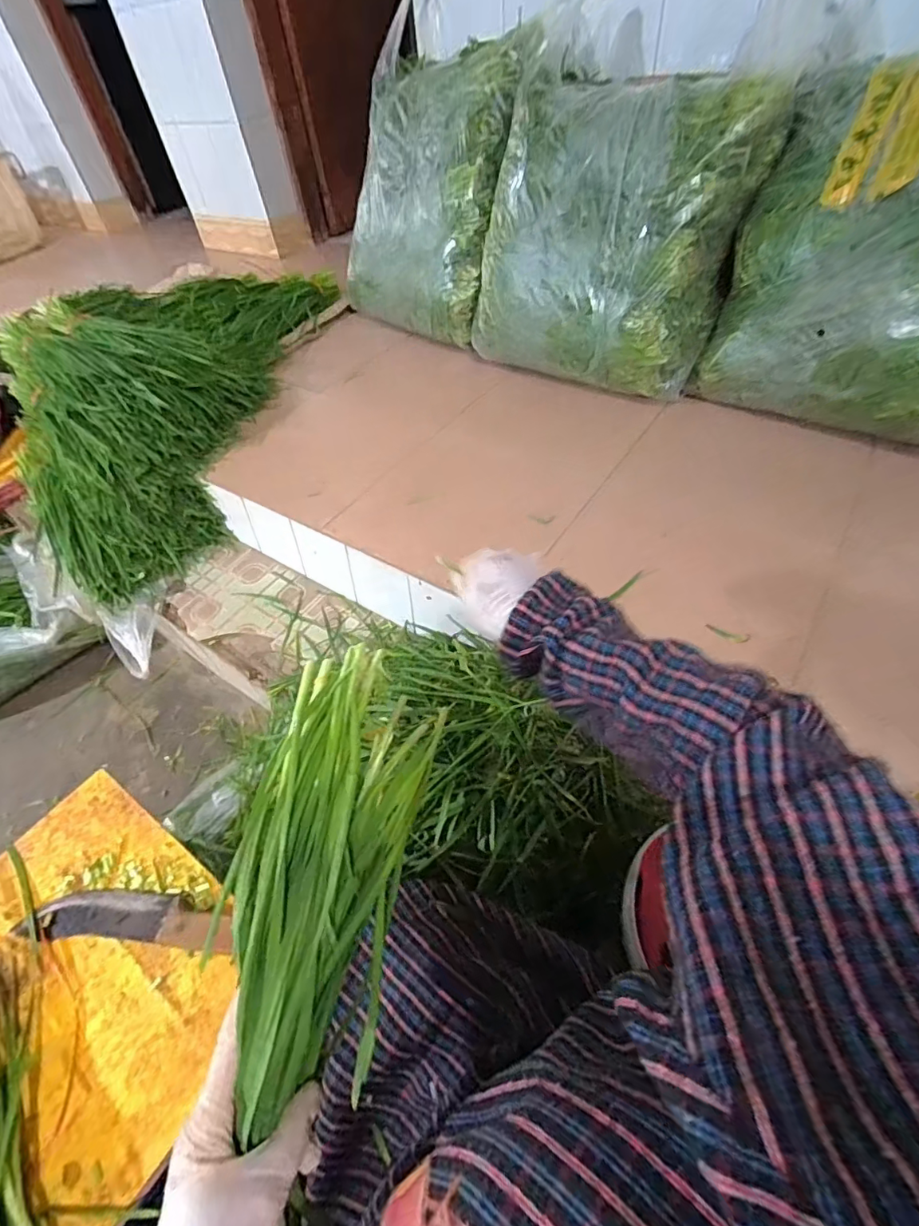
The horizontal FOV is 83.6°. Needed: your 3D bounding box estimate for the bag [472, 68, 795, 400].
[{"bbox_3d":[0.322,-0.786,1.120,0.527,0.516,0.250,25,29,23],"label":"bag"}]

